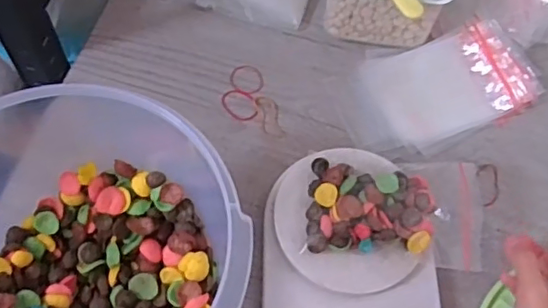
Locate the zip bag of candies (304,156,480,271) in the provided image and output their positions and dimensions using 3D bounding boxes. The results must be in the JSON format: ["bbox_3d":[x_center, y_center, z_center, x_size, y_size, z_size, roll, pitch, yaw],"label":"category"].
[{"bbox_3d":[0.101,0.048,0.491,0.142,0.043,0.089,7,62,0],"label":"zip bag of candies"}]

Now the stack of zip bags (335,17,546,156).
[{"bbox_3d":[0.166,-0.071,0.591,0.198,0.030,0.117,-20,65,-14],"label":"stack of zip bags"}]

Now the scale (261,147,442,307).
[{"bbox_3d":[0.065,0.091,0.484,0.152,0.047,0.209,2,62,-3],"label":"scale"}]

